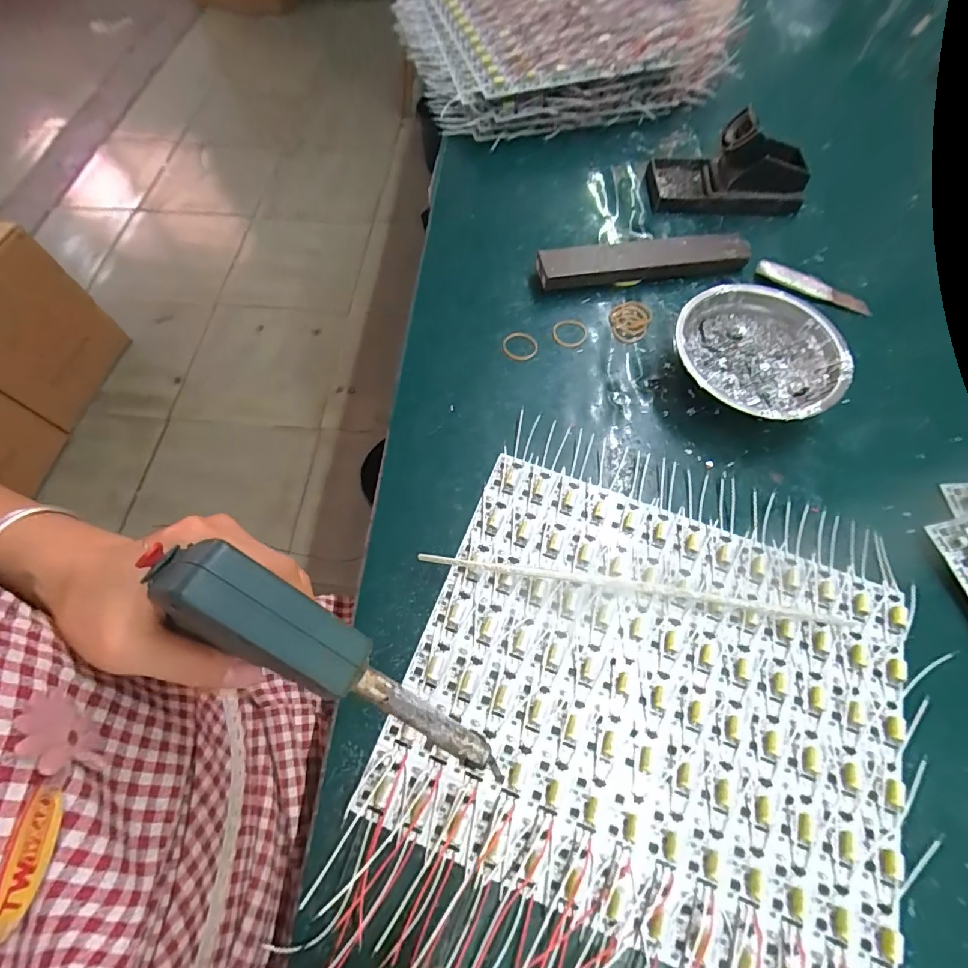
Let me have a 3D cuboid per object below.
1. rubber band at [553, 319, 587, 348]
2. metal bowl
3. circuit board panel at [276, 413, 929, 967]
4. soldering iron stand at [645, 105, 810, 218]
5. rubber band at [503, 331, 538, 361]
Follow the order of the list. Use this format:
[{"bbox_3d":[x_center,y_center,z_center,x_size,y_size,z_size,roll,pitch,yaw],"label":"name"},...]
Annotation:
[{"bbox_3d":[0.076,-0.134,0.407,0.029,0.004,0.030,0,65,0],"label":"rubber band"},{"bbox_3d":[0.218,-0.100,0.373,0.125,0.042,0.125,0,65,0],"label":"metal bowl"},{"bbox_3d":[0.099,0.142,0.274,0.289,0.010,0.350,20,67,9],"label":"circuit board panel"},{"bbox_3d":[0.253,-0.326,0.468,0.151,0.068,0.072,1,65,1],"label":"soldering iron stand"},{"bbox_3d":[0.031,-0.120,0.401,0.031,0.004,0.031,-2,69,5],"label":"rubber band"}]

